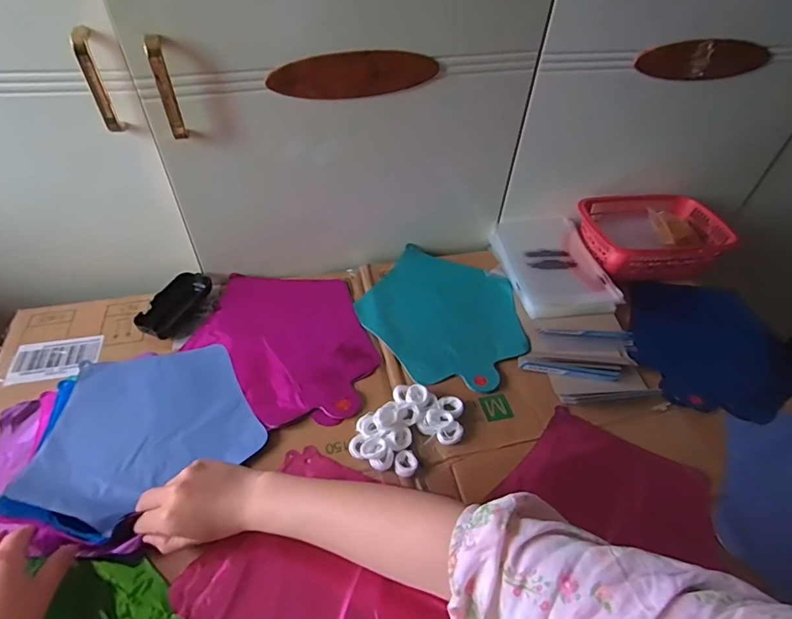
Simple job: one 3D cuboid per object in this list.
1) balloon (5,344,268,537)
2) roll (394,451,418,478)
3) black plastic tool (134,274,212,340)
[{"bbox_3d":[-0.286,0.124,0.531,0.222,0.018,0.201,-25,54,-22],"label":"balloon"},{"bbox_3d":[0.010,0.164,0.503,0.025,0.009,0.027,1,49,-2],"label":"roll"},{"bbox_3d":[-0.303,-0.008,0.650,0.047,0.026,0.109,17,50,12],"label":"black plastic tool"}]

